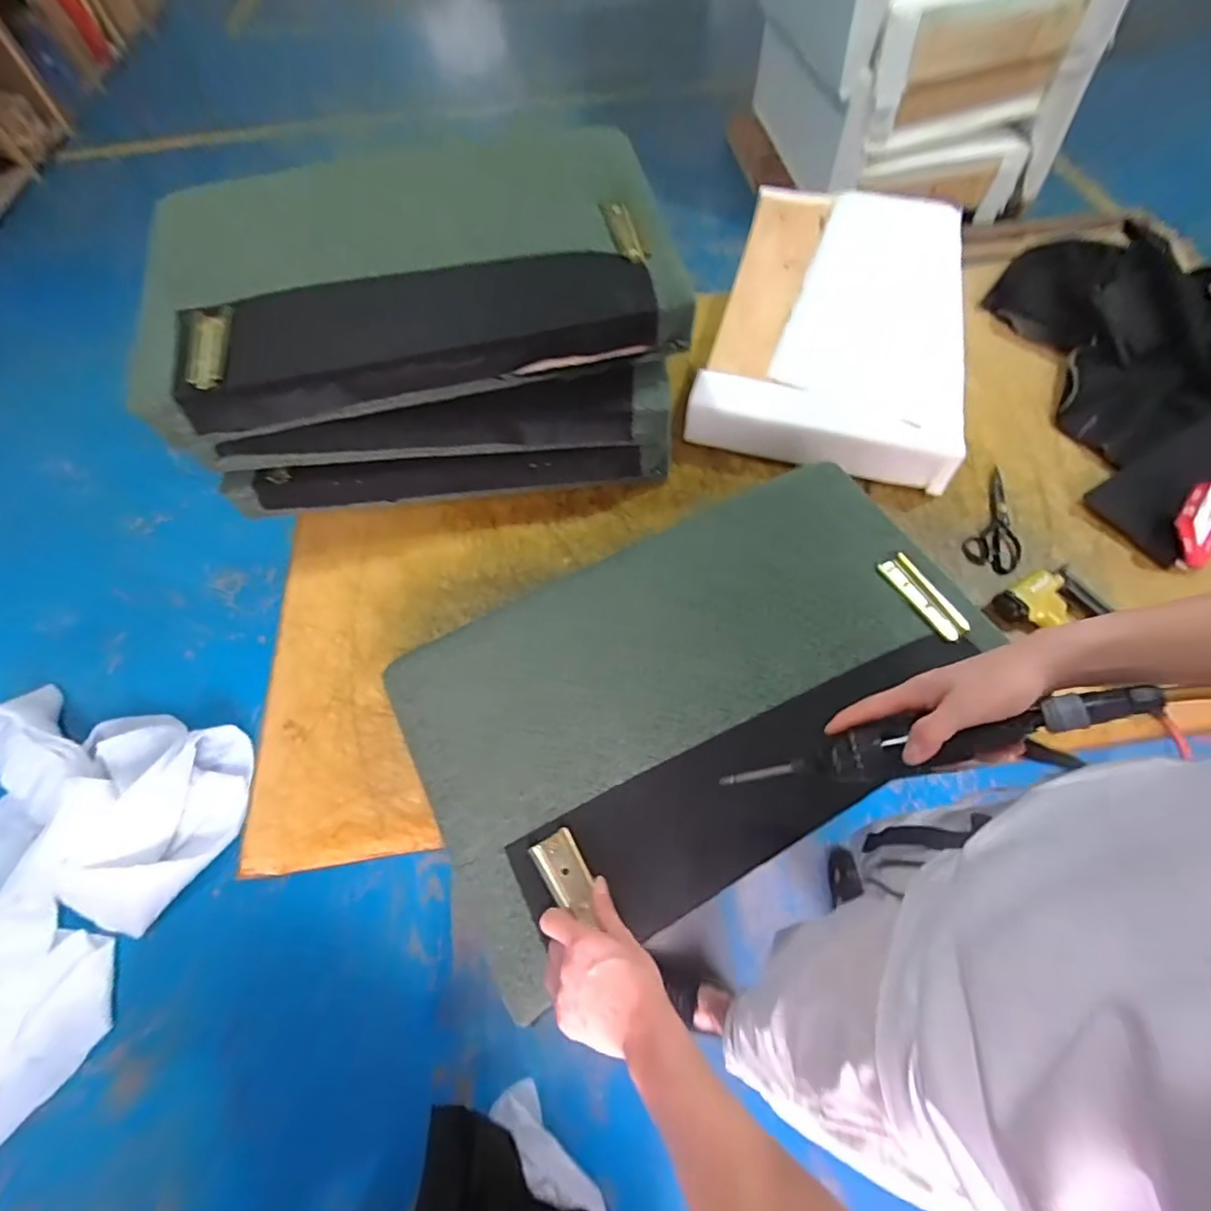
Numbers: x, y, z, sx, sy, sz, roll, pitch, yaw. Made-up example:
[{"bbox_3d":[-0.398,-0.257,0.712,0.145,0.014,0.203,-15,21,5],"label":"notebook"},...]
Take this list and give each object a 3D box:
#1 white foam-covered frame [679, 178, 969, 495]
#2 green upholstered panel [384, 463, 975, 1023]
[{"bbox_3d":[0.464,-0.584,1.127,0.455,0.151,0.748,12,62,9],"label":"white foam-covered frame"},{"bbox_3d":[0.117,0.089,0.699,0.697,0.039,0.412,-27,63,-12],"label":"green upholstered panel"}]

